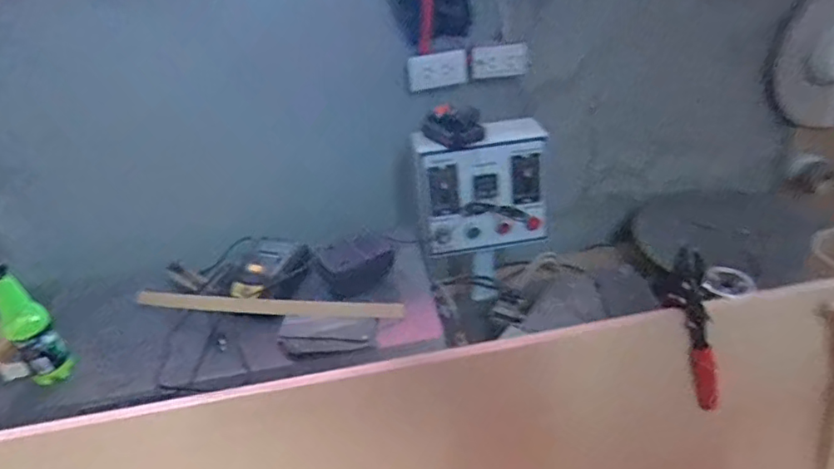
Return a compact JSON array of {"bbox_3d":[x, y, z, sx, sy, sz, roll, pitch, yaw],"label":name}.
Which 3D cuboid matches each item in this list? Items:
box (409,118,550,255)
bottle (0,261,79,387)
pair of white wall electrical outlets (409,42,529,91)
[{"bbox_3d":[0.128,-0.082,1.101,0.248,0.225,0.117,-9,36,-3],"label":"box"},{"bbox_3d":[-0.539,0.135,0.802,0.054,0.206,0.052,-31,43,-29],"label":"bottle"},{"bbox_3d":[0.105,-0.352,1.189,0.242,0.064,0.039,-12,37,-7],"label":"pair of white wall electrical outlets"}]

